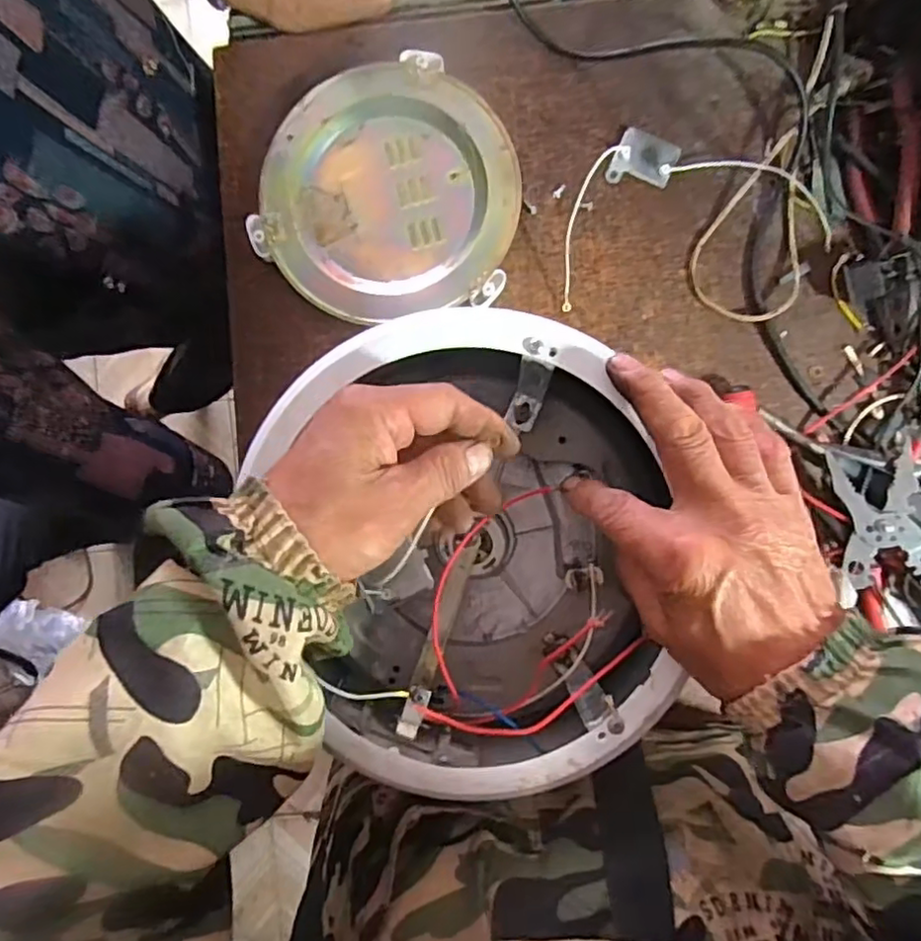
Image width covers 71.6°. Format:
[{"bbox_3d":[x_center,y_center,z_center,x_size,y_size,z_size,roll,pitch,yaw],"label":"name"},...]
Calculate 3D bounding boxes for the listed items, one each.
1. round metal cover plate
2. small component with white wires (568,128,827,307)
[{"bbox_3d":[-0.056,-0.221,0.503,0.198,0.016,0.198,0,89,7],"label":"round metal cover plate"},{"bbox_3d":[0.168,-0.208,0.492,0.206,0.019,0.120,-14,88,6],"label":"small component with white wires"}]

